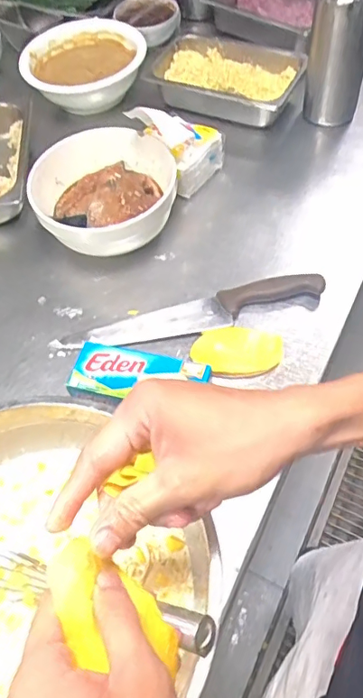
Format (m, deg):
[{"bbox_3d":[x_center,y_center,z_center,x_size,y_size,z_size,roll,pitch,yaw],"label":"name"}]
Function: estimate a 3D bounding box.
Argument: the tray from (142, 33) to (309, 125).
[{"bbox_3d":[0.074,-0.469,0.904,0.262,0.072,0.162,20,62,16],"label":"tray"}]

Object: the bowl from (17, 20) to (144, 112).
[{"bbox_3d":[-0.176,-0.519,0.948,0.227,0.081,0.193,-14,58,-4],"label":"bowl"}]

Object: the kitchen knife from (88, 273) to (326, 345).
[{"bbox_3d":[0.036,-0.052,0.673,0.306,0.023,0.051,-14,58,-4],"label":"kitchen knife"}]

